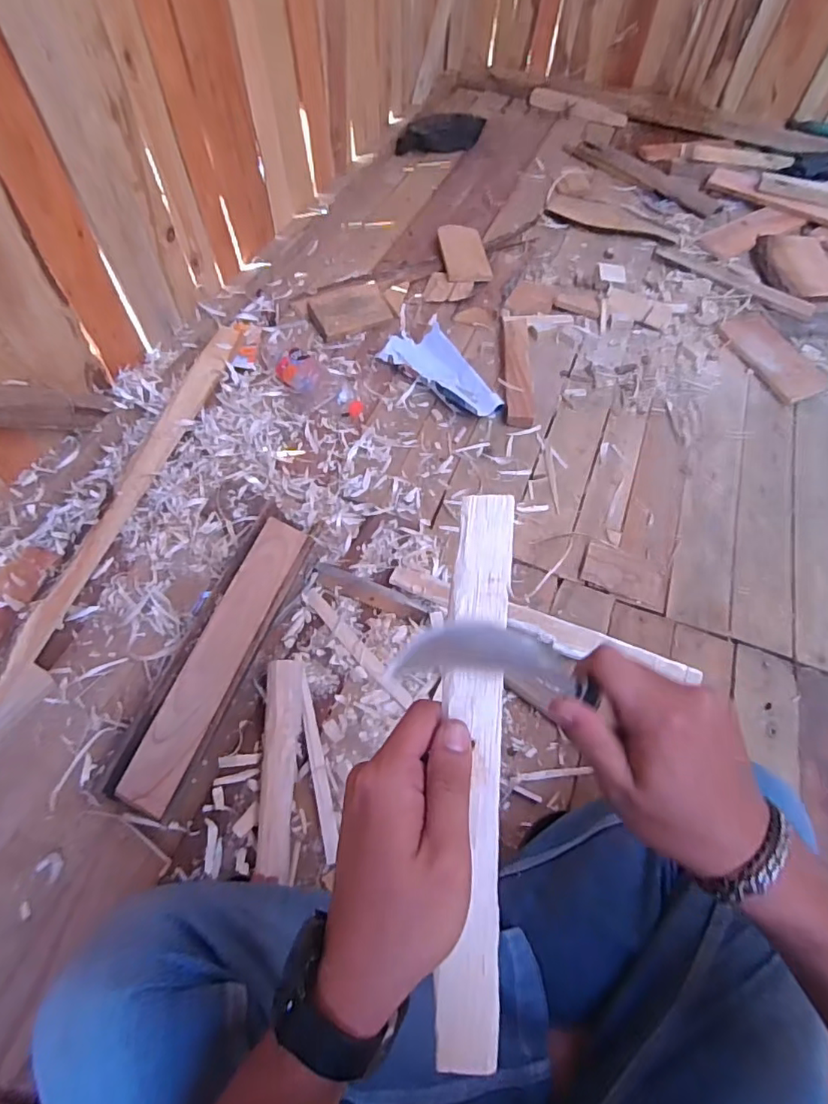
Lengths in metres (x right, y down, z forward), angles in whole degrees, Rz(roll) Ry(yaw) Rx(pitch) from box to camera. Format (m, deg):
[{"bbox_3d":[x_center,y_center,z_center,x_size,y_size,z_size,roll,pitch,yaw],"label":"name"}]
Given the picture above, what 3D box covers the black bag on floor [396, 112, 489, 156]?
[{"bbox_3d":[0.083,-1.181,1.578,0.267,0.068,0.079,-12,60,-12],"label":"black bag on floor"}]

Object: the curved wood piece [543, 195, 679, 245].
[{"bbox_3d":[0.511,-0.857,1.436,0.327,0.013,0.146,20,61,8],"label":"curved wood piece"}]

